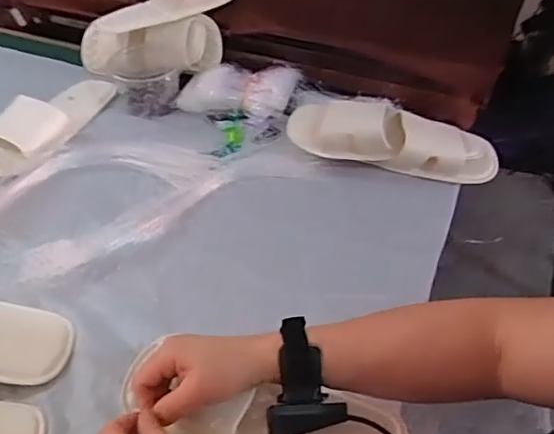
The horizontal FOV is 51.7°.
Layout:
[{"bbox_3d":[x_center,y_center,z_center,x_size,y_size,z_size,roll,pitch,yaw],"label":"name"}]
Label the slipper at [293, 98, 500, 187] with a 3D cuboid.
[{"bbox_3d":[0.169,-0.117,0.833,0.299,0.073,0.106,7,45,4],"label":"slipper"}]

